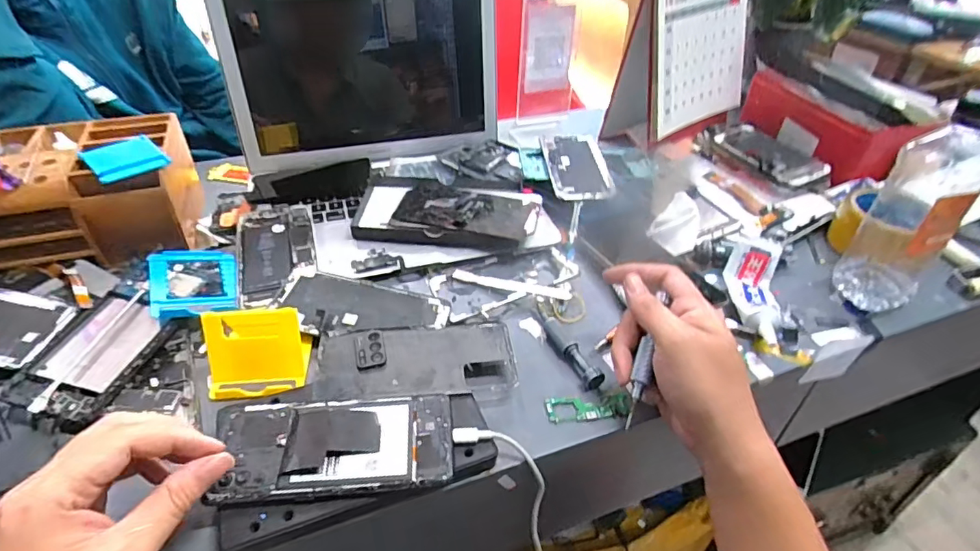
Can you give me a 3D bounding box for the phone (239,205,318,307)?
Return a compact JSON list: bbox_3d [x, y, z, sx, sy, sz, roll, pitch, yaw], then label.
[{"bbox_3d":[-0.213,-0.025,0.527,0.071,0.009,0.151,-12,41,-15],"label":"phone"}]

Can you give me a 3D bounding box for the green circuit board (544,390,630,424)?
[{"bbox_3d":[0.078,0.103,0.414,0.068,0.005,0.022,-4,40,-5],"label":"green circuit board"}]

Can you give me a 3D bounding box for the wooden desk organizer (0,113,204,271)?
[{"bbox_3d":[-0.412,-0.081,0.515,0.205,0.084,0.145,-9,40,-12],"label":"wooden desk organizer"}]

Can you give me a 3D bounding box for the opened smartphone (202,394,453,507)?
[{"bbox_3d":[-0.106,0.114,0.357,0.157,0.010,0.071,-1,39,-4],"label":"opened smartphone"}]

